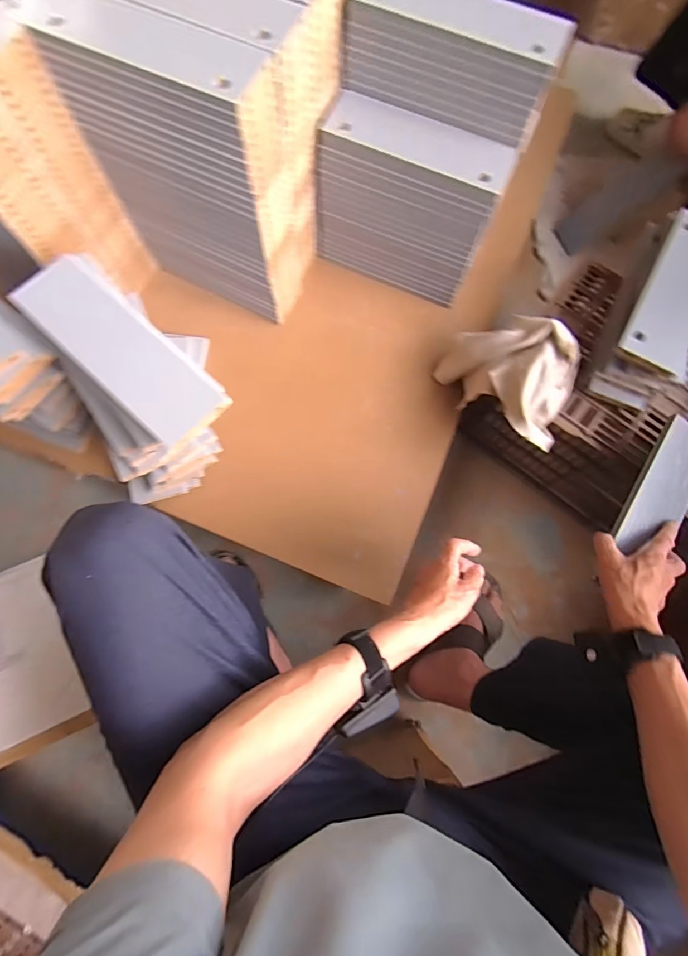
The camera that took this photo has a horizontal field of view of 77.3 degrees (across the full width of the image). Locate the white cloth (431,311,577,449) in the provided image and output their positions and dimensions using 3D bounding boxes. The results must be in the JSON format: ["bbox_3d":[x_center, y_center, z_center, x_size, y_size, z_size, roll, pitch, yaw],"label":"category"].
[{"bbox_3d":[0.274,-0.157,0.701,0.146,0.149,0.225,-34,79,-10],"label":"white cloth"}]

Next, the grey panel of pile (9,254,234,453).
[{"bbox_3d":[-0.248,-0.144,0.477,0.259,0.022,0.086,43,78,8],"label":"grey panel of pile"}]

